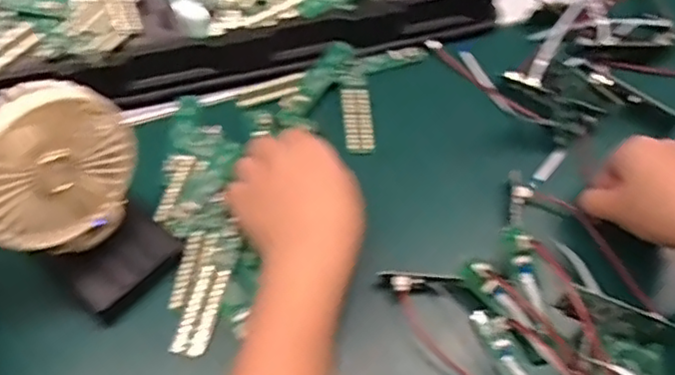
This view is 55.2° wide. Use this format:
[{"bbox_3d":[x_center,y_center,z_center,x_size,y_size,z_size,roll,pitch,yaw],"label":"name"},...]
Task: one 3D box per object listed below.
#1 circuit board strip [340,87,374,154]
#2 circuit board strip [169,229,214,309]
[{"bbox_3d":[0.015,-0.053,0.490,0.021,0.005,0.058,-4,64,-2],"label":"circuit board strip"},{"bbox_3d":[-0.094,0.053,0.417,0.018,0.004,0.052,11,63,13],"label":"circuit board strip"}]

